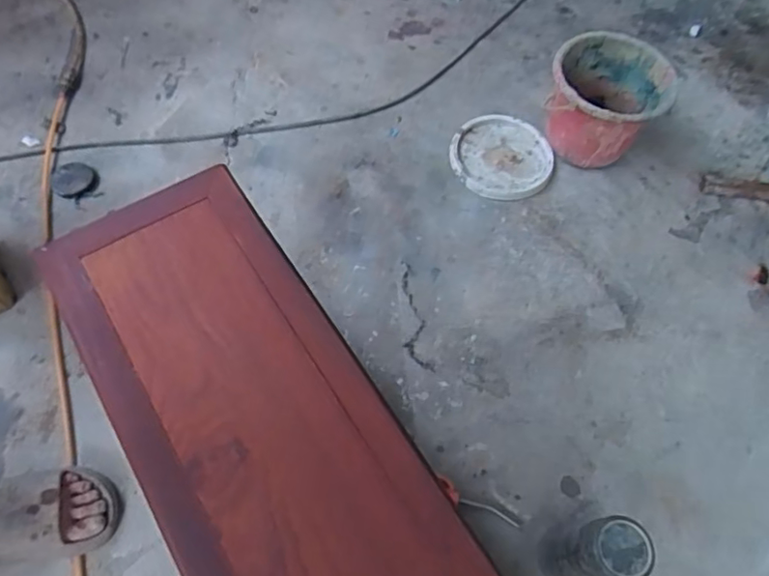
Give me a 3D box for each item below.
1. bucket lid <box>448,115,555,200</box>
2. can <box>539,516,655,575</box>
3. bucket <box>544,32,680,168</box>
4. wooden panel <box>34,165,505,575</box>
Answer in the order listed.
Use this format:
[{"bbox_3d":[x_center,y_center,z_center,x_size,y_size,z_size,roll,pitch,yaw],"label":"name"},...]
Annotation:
[{"bbox_3d":[0.227,-0.263,1.108,0.189,0.019,0.195,1,63,-3],"label":"bucket lid"},{"bbox_3d":[0.251,0.329,0.698,0.072,0.208,0.066,1,63,-2],"label":"can"},{"bbox_3d":[0.404,-0.339,1.059,0.201,0.171,0.202,1,63,-2],"label":"bucket"},{"bbox_3d":[-0.081,0.172,0.501,0.216,0.022,0.685,-29,69,-17],"label":"wooden panel"}]

